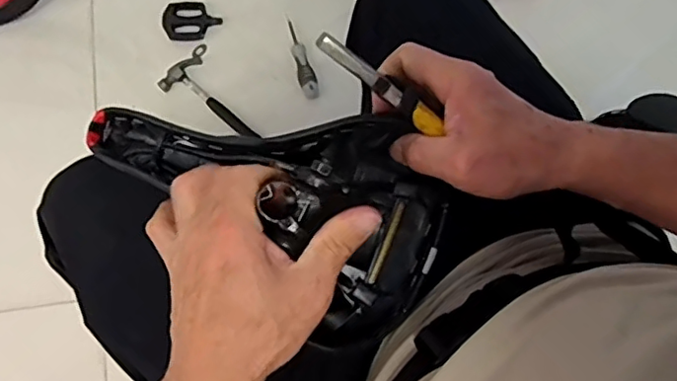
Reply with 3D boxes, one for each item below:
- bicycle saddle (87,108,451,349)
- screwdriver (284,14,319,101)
[{"bbox_3d":[-0.049,0.001,0.393,0.253,0.083,0.138,25,78,-2],"label":"bicycle saddle"},{"bbox_3d":[-0.072,-0.261,1.167,0.034,0.035,0.180,-14,76,-2],"label":"screwdriver"}]

